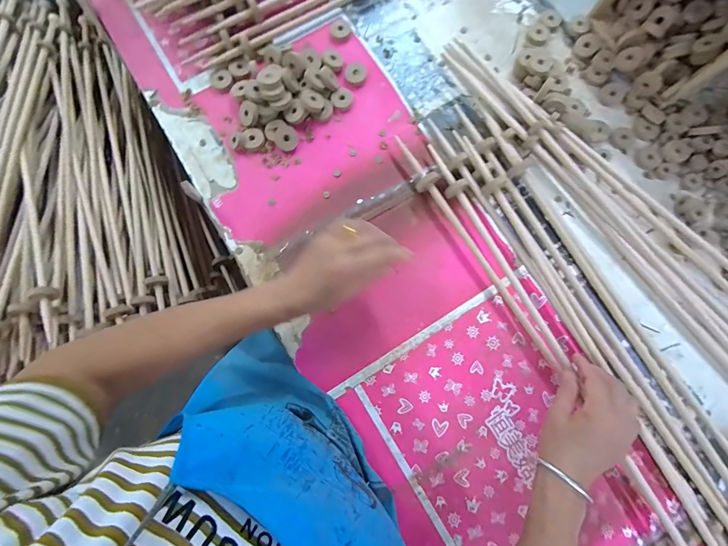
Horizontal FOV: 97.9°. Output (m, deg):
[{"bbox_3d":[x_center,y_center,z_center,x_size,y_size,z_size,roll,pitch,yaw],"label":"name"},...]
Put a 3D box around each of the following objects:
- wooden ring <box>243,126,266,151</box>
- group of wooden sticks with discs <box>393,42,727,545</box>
[{"bbox_3d":[-0.169,-0.208,0.492,0.031,0.008,0.035,-9,80,-2],"label":"wooden ring"},{"bbox_3d":[0.359,0.003,0.440,0.330,0.048,0.778,-33,81,-6],"label":"group of wooden sticks with discs"}]

